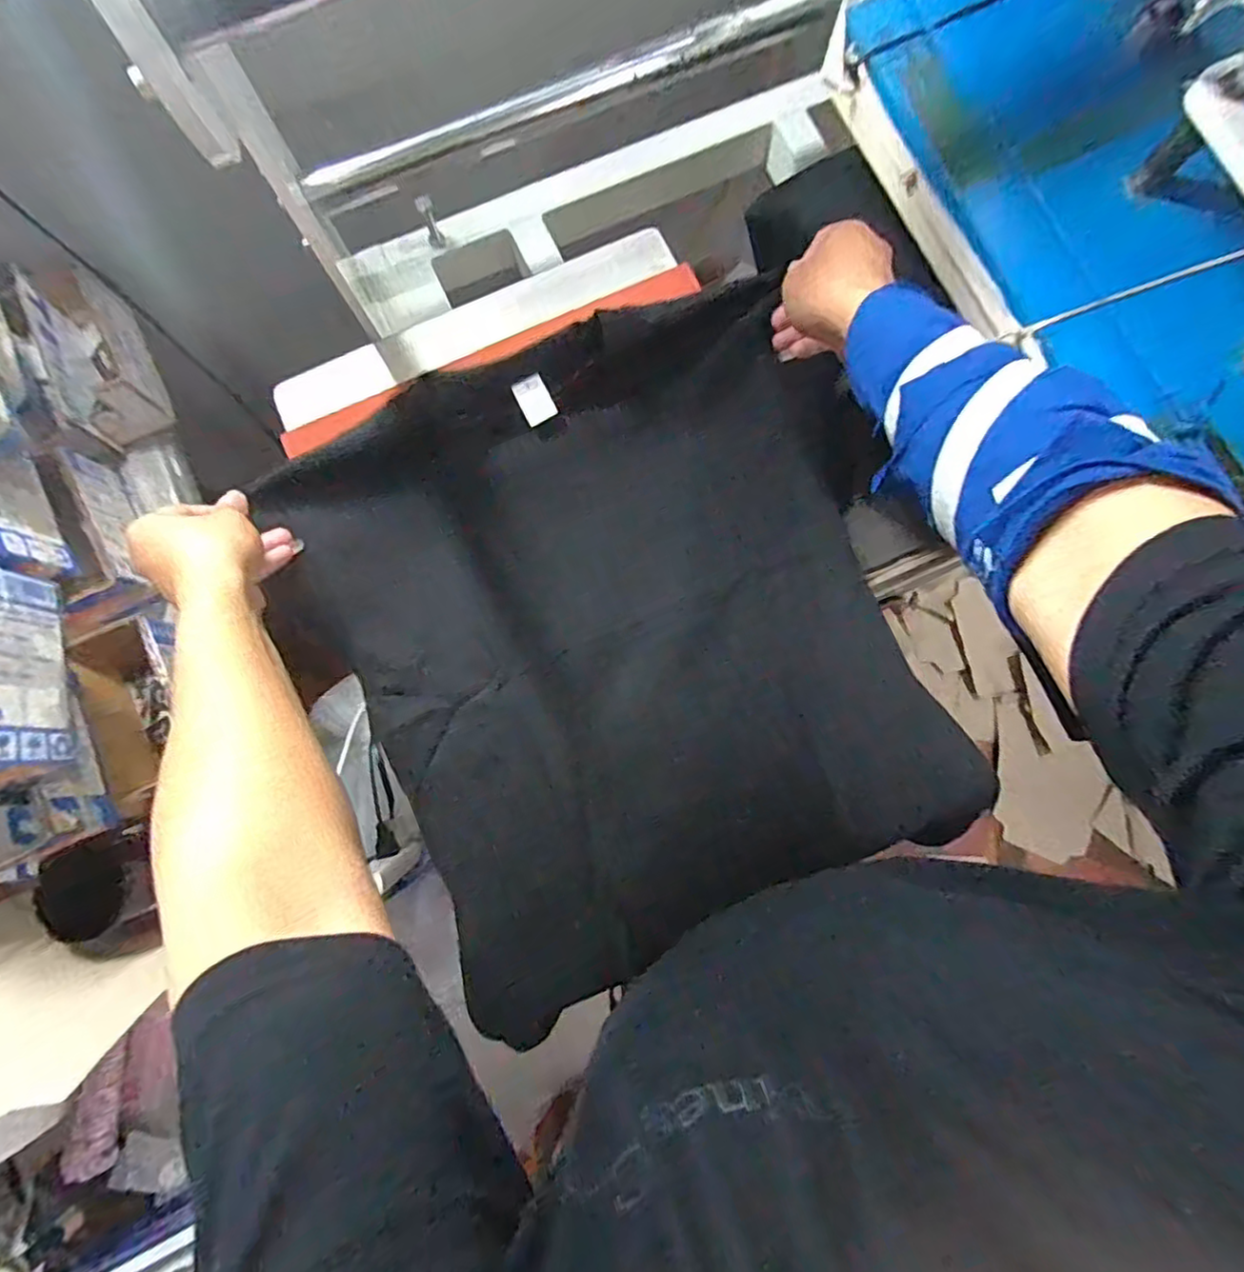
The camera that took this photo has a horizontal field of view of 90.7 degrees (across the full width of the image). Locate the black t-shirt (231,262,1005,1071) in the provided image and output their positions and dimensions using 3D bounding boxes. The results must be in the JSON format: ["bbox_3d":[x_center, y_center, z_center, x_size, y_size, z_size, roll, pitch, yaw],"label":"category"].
[{"bbox_3d":[0.004,-0.005,0.489,0.469,0.085,0.473,-24,80,-3],"label":"black t-shirt"}]

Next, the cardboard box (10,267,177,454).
[{"bbox_3d":[-0.547,-0.290,0.645,0.084,0.077,0.178,-23,80,-4],"label":"cardboard box"}]

